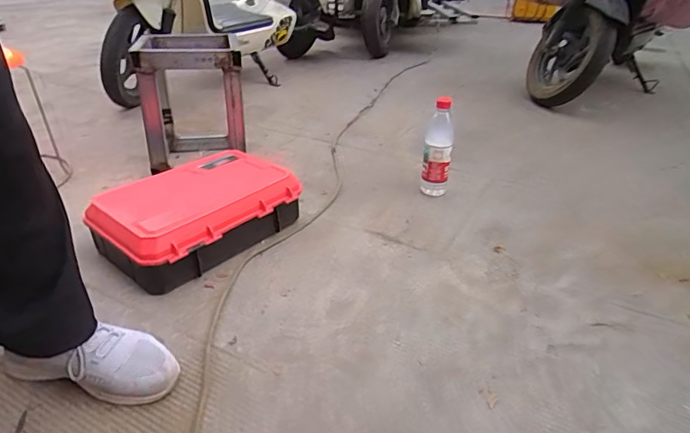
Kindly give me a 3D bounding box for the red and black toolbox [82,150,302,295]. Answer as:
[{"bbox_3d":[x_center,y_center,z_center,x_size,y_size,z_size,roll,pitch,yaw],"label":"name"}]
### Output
[{"bbox_3d":[-0.284,-0.001,0.921,0.217,0.136,0.348,23,38,31],"label":"red and black toolbox"}]

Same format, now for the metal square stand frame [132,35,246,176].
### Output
[{"bbox_3d":[-0.387,-0.287,1.191,0.229,0.302,0.268,-7,33,-12],"label":"metal square stand frame"}]

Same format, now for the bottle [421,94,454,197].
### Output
[{"bbox_3d":[0.227,-0.162,1.124,0.069,0.248,0.063,6,32,9],"label":"bottle"}]

